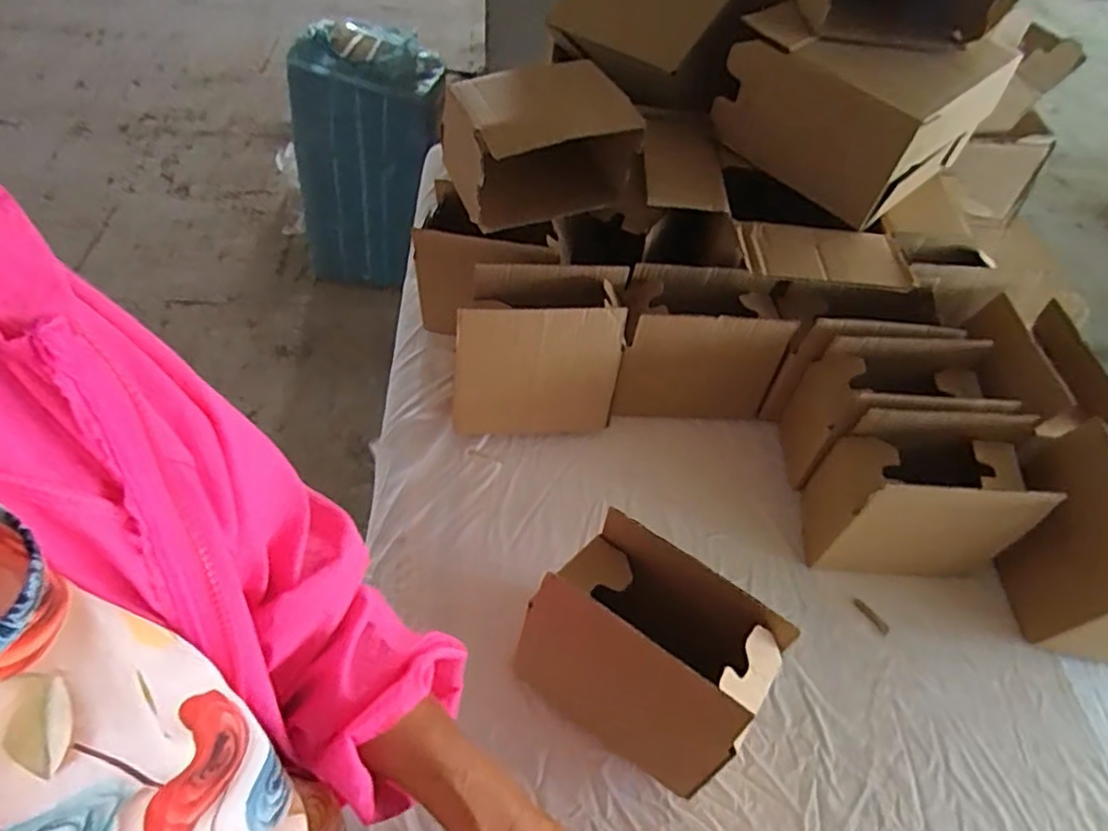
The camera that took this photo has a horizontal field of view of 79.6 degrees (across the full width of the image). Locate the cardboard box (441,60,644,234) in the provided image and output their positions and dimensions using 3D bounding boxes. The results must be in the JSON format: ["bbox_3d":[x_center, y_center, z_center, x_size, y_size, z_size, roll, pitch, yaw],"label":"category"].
[{"bbox_3d":[-0.020,-0.306,0.747,0.189,0.106,0.169,-18,55,-19],"label":"cardboard box"}]

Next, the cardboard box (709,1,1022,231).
[{"bbox_3d":[0.344,-0.360,0.755,0.223,0.137,0.225,-34,61,-28],"label":"cardboard box"}]

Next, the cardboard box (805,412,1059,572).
[{"bbox_3d":[0.374,0.083,0.675,0.200,0.158,0.109,3,51,-3],"label":"cardboard box"}]

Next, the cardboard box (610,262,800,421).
[{"bbox_3d":[0.159,-0.079,0.762,0.182,0.160,0.118,-2,51,-7],"label":"cardboard box"}]

